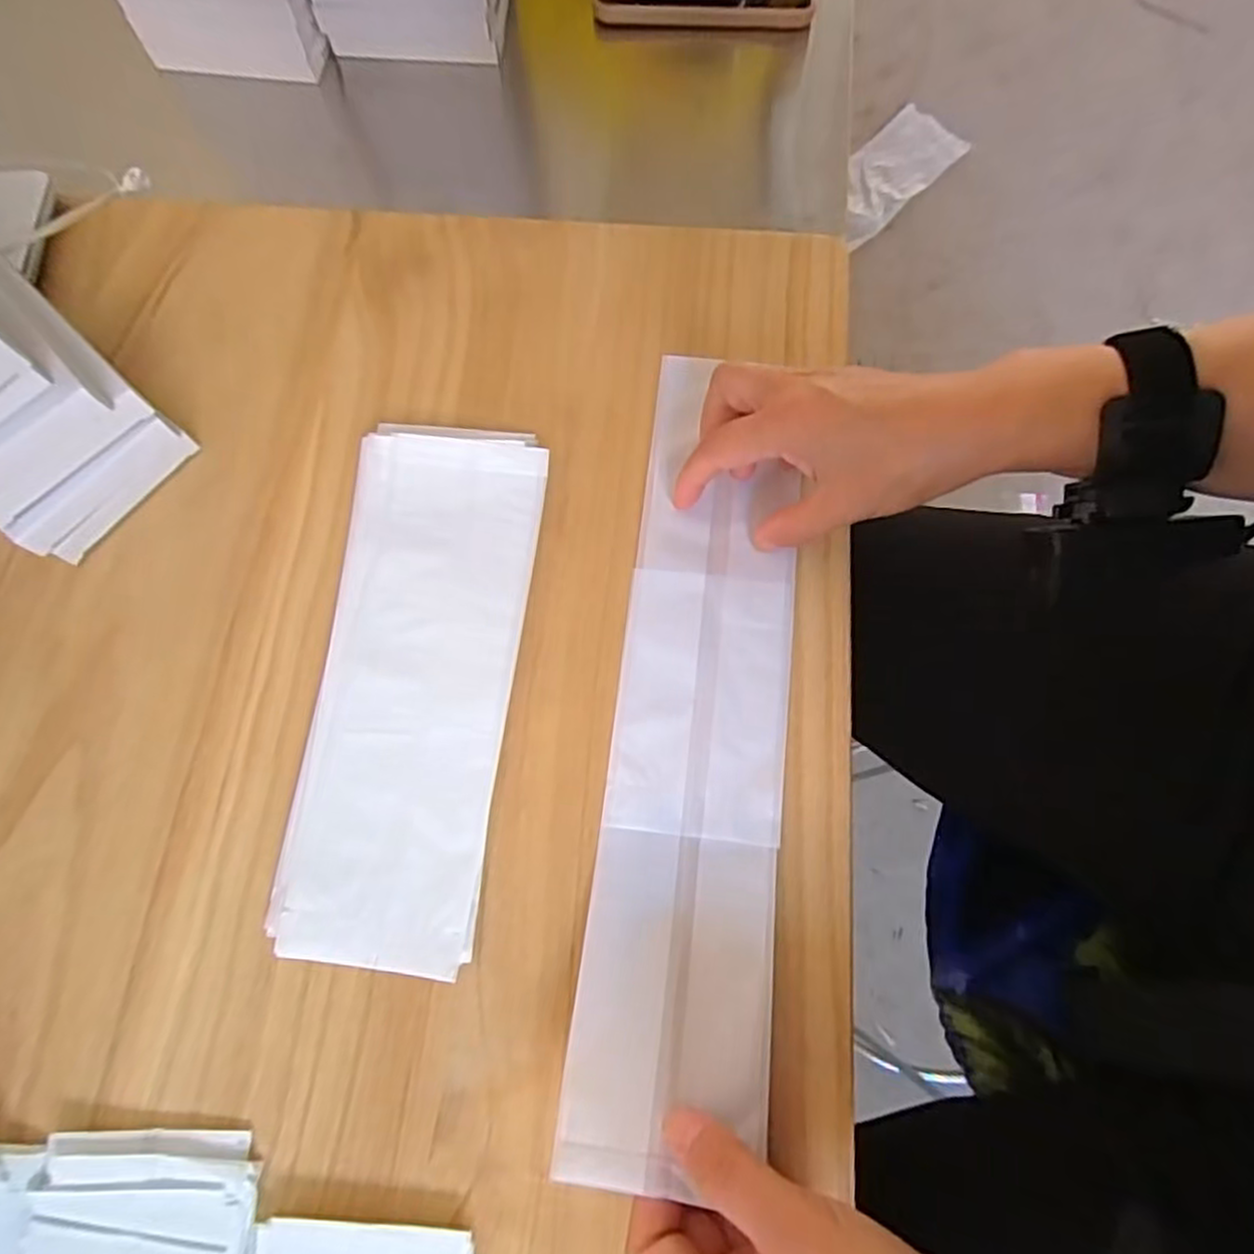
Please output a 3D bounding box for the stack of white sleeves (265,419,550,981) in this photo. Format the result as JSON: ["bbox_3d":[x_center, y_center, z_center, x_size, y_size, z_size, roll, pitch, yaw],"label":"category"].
[{"bbox_3d":[-0.100,0.019,0.338,0.093,0.016,0.253,5,72,4],"label":"stack of white sleeves"}]

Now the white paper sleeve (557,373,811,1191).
[{"bbox_3d":[0.035,0.034,0.327,0.079,0.029,0.354,6,68,4],"label":"white paper sleeve"}]

